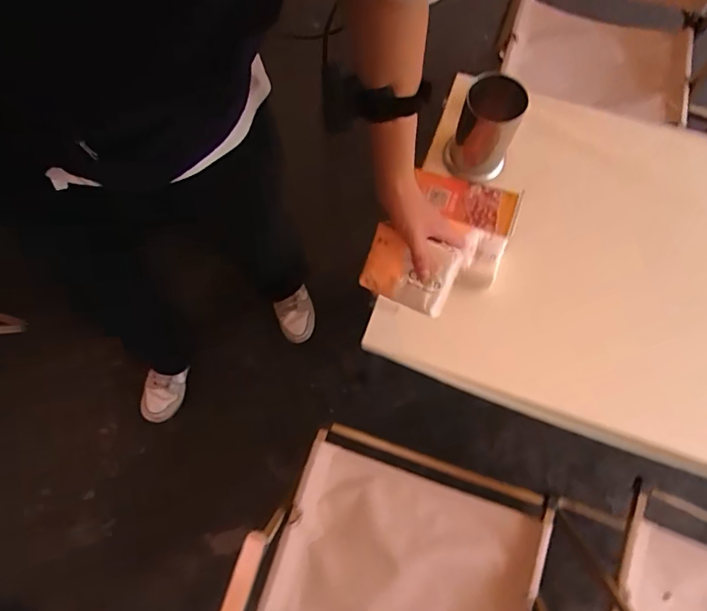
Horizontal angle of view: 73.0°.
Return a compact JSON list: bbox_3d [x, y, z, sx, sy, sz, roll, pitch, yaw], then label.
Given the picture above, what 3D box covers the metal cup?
[{"bbox_3d":[0.222,-0.294,0.826,0.104,0.174,0.098,0,72,0],"label":"metal cup"}]

